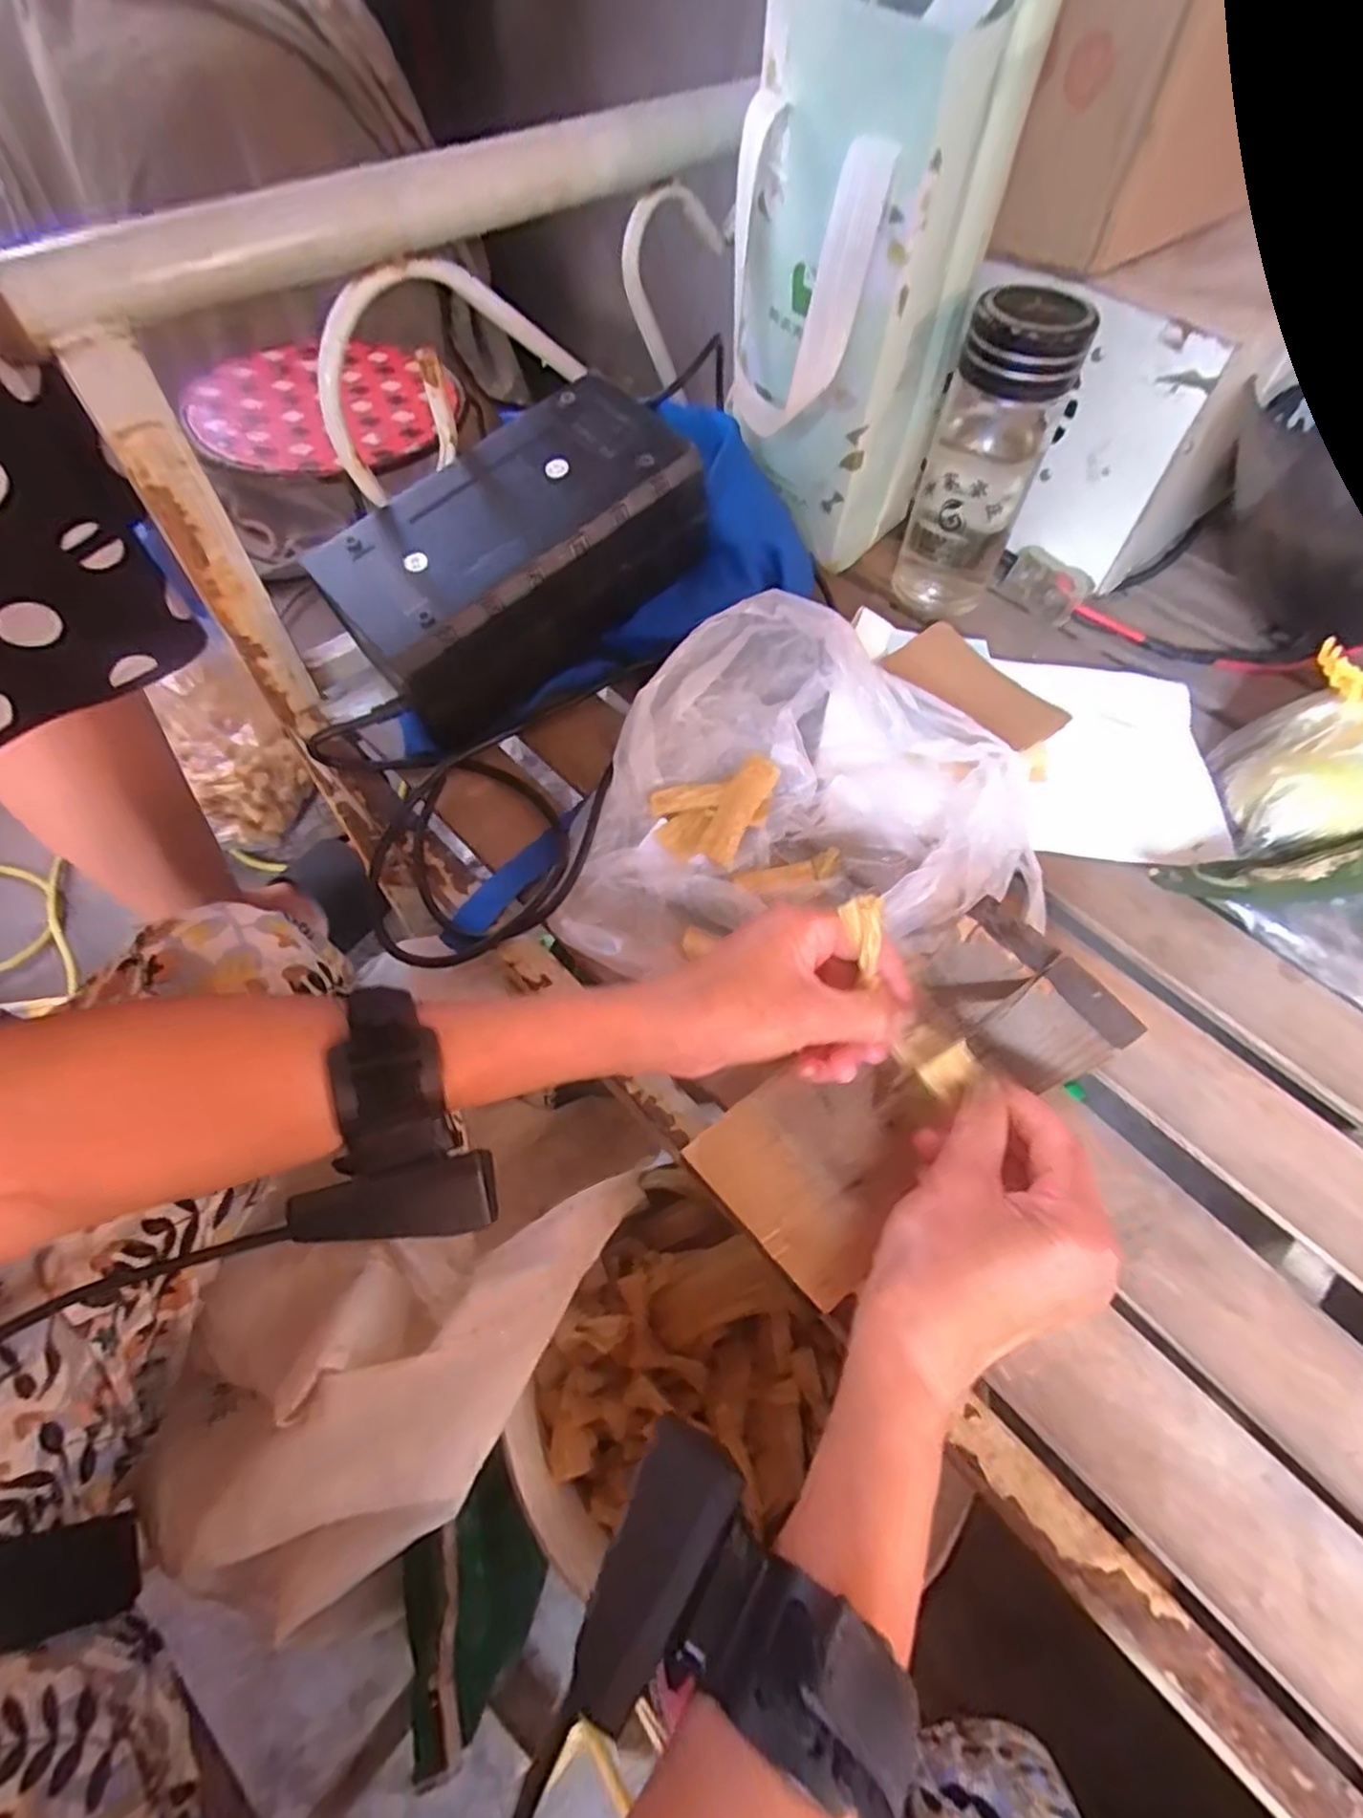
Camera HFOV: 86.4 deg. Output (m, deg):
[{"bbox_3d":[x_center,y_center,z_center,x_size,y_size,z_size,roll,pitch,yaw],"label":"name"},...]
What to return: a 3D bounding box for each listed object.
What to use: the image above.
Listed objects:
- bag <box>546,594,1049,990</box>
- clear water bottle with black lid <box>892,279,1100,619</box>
[{"bbox_3d":[0.060,-0.071,0.403,0.252,0.059,0.214,-4,59,-4],"label":"bag"},{"bbox_3d":[0.196,-0.286,0.479,0.067,0.192,0.064,17,60,9],"label":"clear water bottle with black lid"}]

